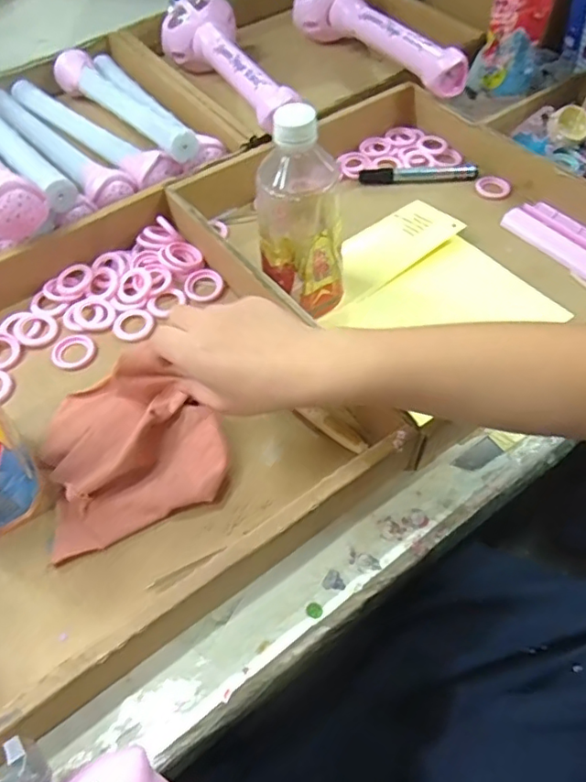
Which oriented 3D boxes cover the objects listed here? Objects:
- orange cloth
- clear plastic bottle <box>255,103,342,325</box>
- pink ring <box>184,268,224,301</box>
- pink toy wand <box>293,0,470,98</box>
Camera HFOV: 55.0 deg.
[{"bbox_3d":[-0.127,0.036,0.429,0.133,0.041,0.133,-22,58,-13],"label":"orange cloth"},{"bbox_3d":[0.009,-0.136,0.463,0.067,0.176,0.057,-37,63,-22],"label":"clear plastic bottle"},{"bbox_3d":[-0.086,-0.104,0.548,0.035,0.008,0.038,0,56,1],"label":"pink ring"},{"bbox_3d":[0.096,-0.468,0.741,0.085,0.074,0.355,-21,58,-13],"label":"pink toy wand"}]

